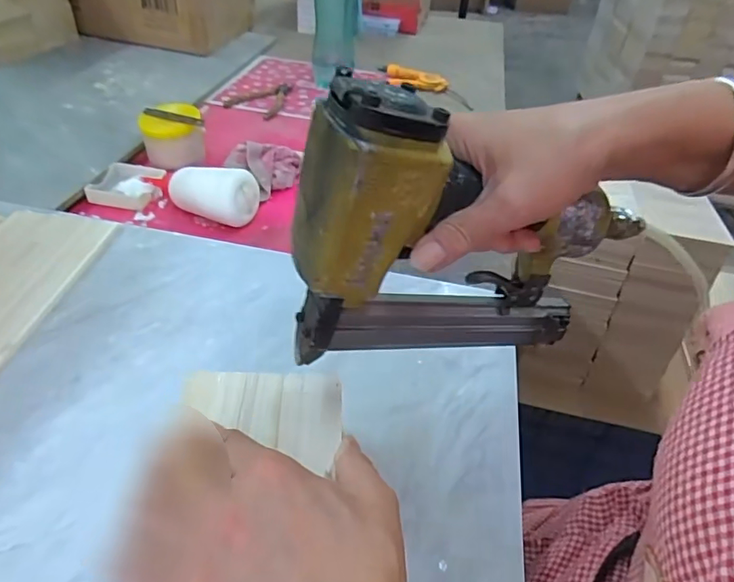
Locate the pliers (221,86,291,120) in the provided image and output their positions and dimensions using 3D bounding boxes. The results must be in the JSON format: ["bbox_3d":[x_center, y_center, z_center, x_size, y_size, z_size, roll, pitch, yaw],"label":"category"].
[{"bbox_3d":[-0.194,-0.343,0.914,0.100,0.010,0.157,9,39,3],"label":"pliers"}]

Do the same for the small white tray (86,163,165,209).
[{"bbox_3d":[-0.300,-0.133,0.648,0.082,0.021,0.075,4,39,-3],"label":"small white tray"}]

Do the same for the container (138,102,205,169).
[{"bbox_3d":[-0.266,-0.211,0.709,0.078,0.076,0.063,-5,41,-14],"label":"container"}]

